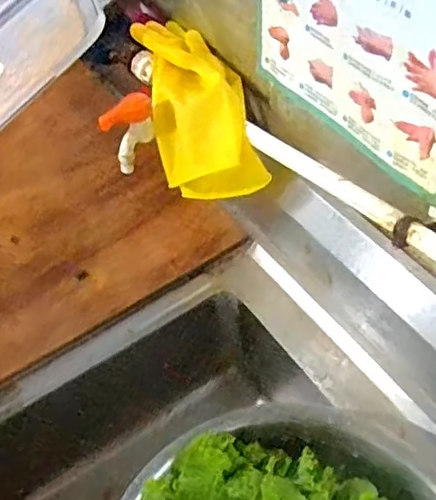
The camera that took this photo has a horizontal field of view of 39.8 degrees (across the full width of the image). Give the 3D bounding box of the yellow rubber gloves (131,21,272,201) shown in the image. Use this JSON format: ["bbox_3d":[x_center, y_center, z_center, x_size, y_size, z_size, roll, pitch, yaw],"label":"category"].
[{"bbox_3d":[-0.033,-0.181,0.736,0.115,0.113,0.254,-17,72,-9],"label":"yellow rubber gloves"}]

